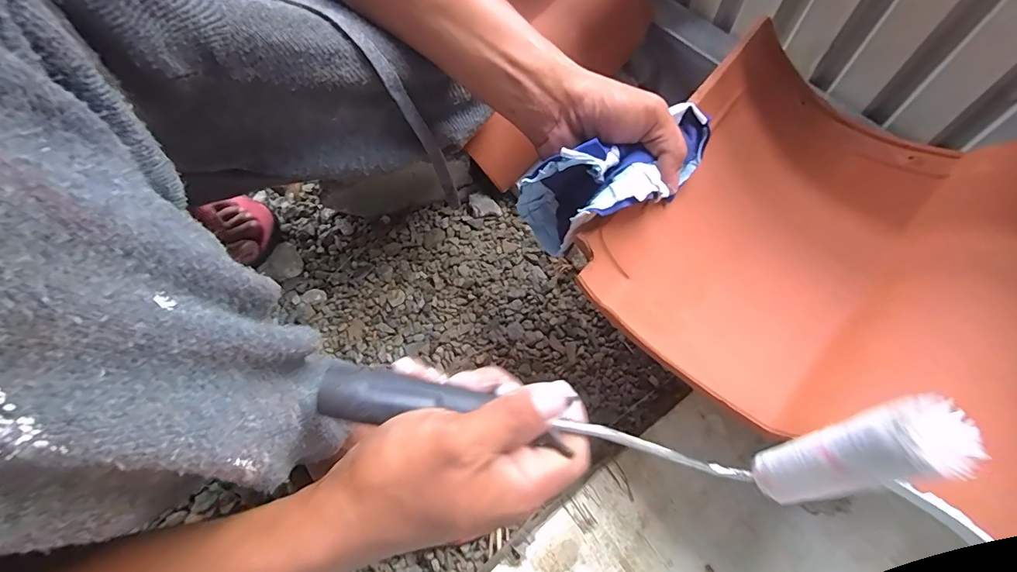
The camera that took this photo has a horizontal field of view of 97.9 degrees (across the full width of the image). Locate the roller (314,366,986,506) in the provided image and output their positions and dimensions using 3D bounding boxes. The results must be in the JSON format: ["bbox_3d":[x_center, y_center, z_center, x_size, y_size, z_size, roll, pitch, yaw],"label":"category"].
[{"bbox_3d":[0.048,0.078,0.231,0.288,0.118,0.041,6,63,-3],"label":"roller"}]

